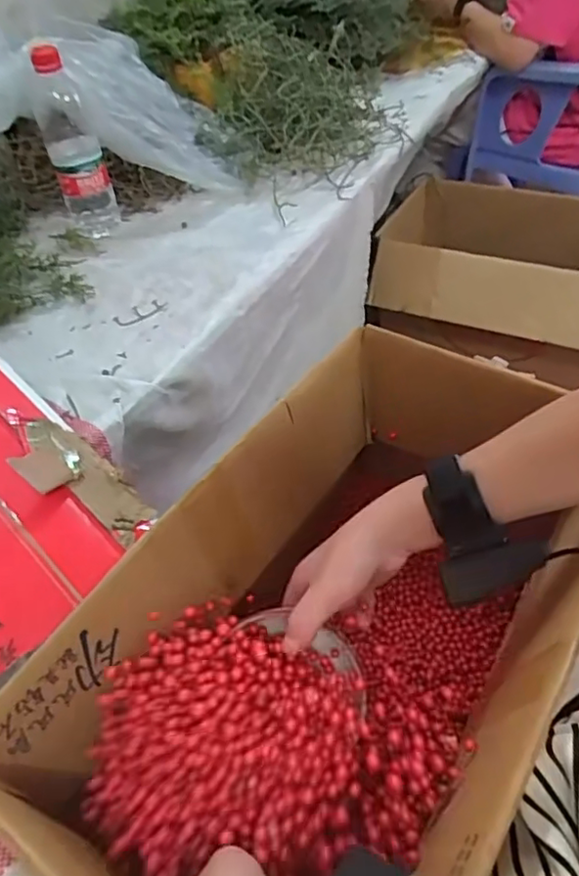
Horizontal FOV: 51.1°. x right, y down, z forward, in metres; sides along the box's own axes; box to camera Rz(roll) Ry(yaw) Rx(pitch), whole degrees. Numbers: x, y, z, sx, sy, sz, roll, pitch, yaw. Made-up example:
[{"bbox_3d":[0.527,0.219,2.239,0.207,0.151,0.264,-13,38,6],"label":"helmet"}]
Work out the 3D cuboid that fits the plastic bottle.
[{"bbox_3d":[-0.274,-0.369,0.767,0.069,0.210,0.072,-17,48,-9],"label":"plastic bottle"}]

